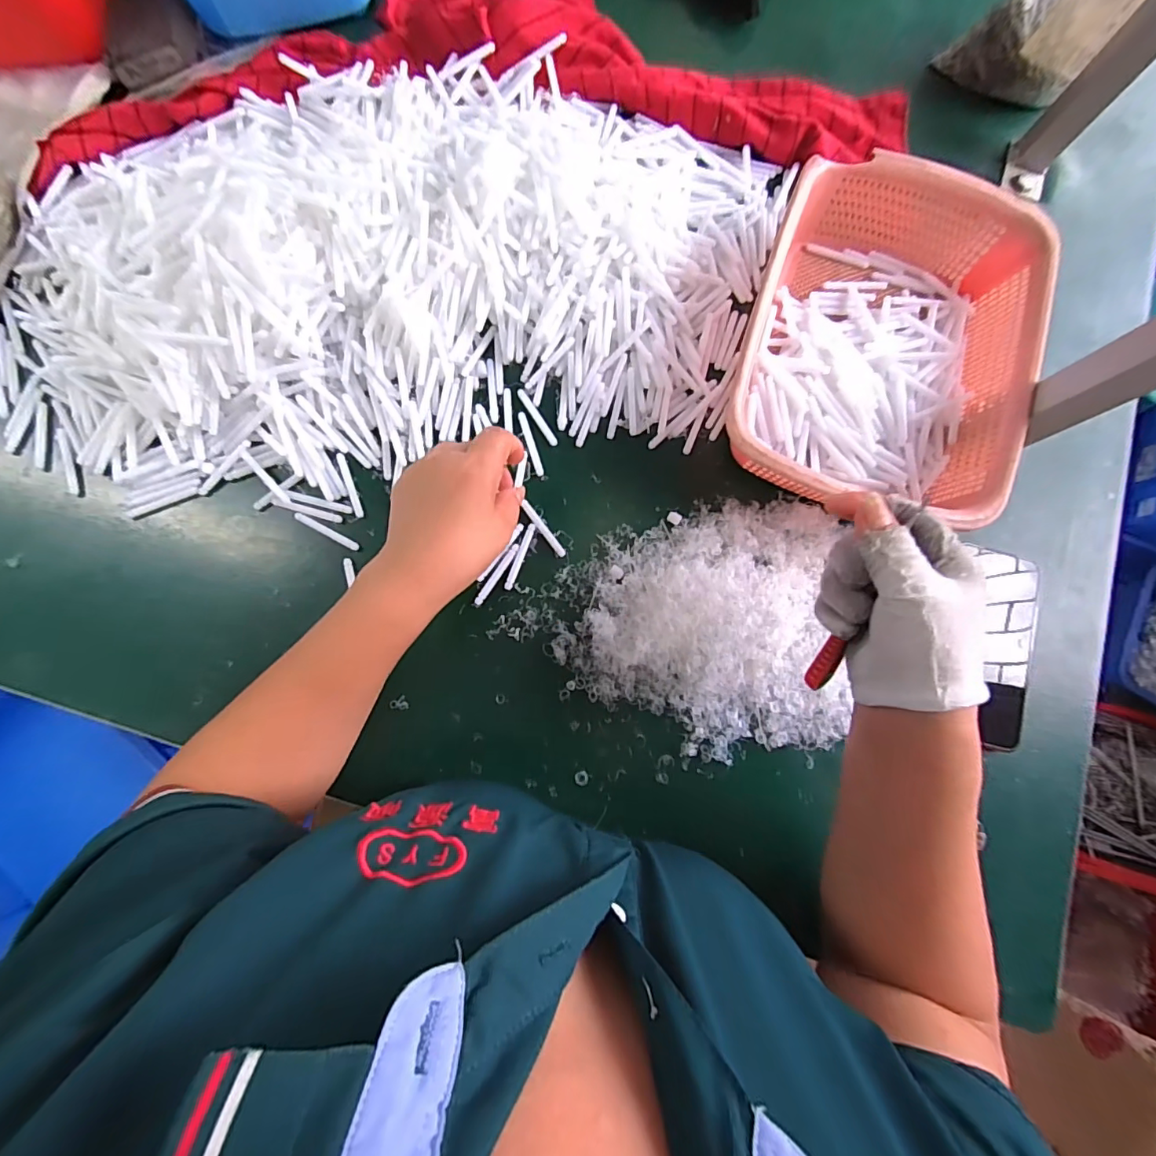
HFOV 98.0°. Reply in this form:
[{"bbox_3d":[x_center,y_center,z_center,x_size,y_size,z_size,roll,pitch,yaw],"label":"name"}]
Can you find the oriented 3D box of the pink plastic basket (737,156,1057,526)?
[{"bbox_3d":[0.247,-0.193,0.420,0.217,0.070,0.283,14,81,0],"label":"pink plastic basket"}]

